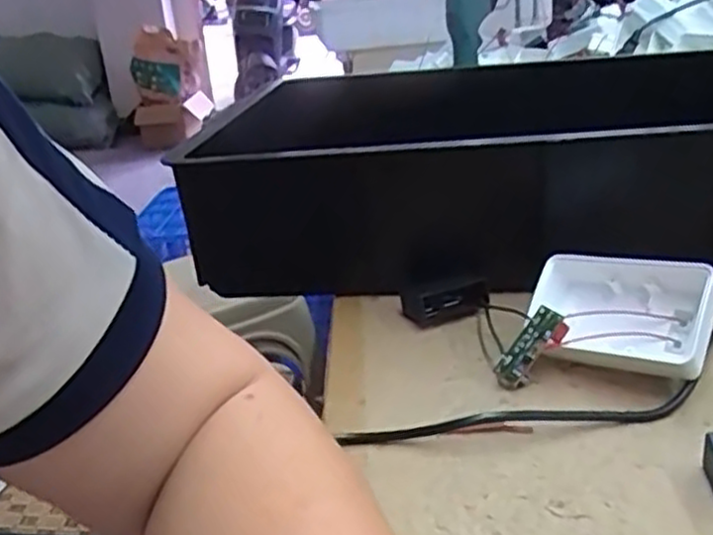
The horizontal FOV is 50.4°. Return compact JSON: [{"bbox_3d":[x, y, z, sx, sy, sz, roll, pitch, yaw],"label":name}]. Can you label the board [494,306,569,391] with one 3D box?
[{"bbox_3d":[0.092,0.044,0.401,0.046,0.015,0.015,-51,30,-1],"label":"board"}]

